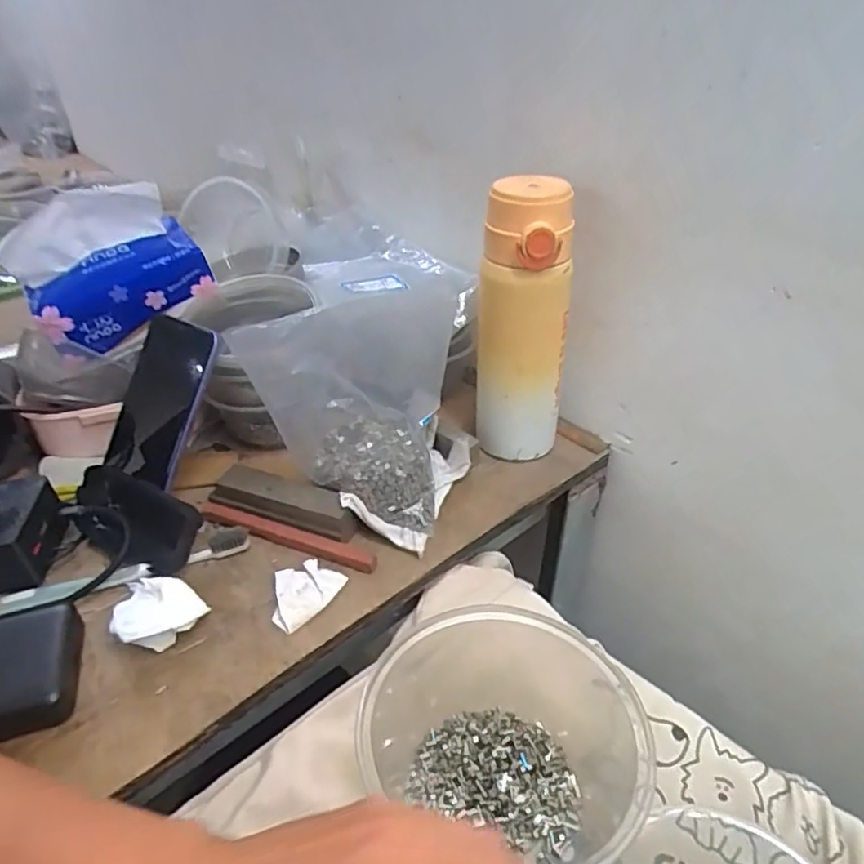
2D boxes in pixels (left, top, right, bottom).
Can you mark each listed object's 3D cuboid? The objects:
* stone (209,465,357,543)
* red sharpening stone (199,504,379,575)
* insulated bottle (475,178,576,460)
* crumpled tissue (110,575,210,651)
[{"bbox_3d":[-0.110,0.054,0.463,0.116,0.029,0.029,11,42,15],"label":"stone"},{"bbox_3d":[-0.109,0.077,0.450,0.147,0.011,0.013,14,42,19],"label":"red sharpening stone"},{"bbox_3d":[0.071,-0.078,0.478,0.067,0.214,0.056,4,37,7],"label":"insulated bottle"},{"bbox_3d":[-0.177,0.114,0.400,0.053,0.026,0.058,-15,42,-16],"label":"crumpled tissue"}]

